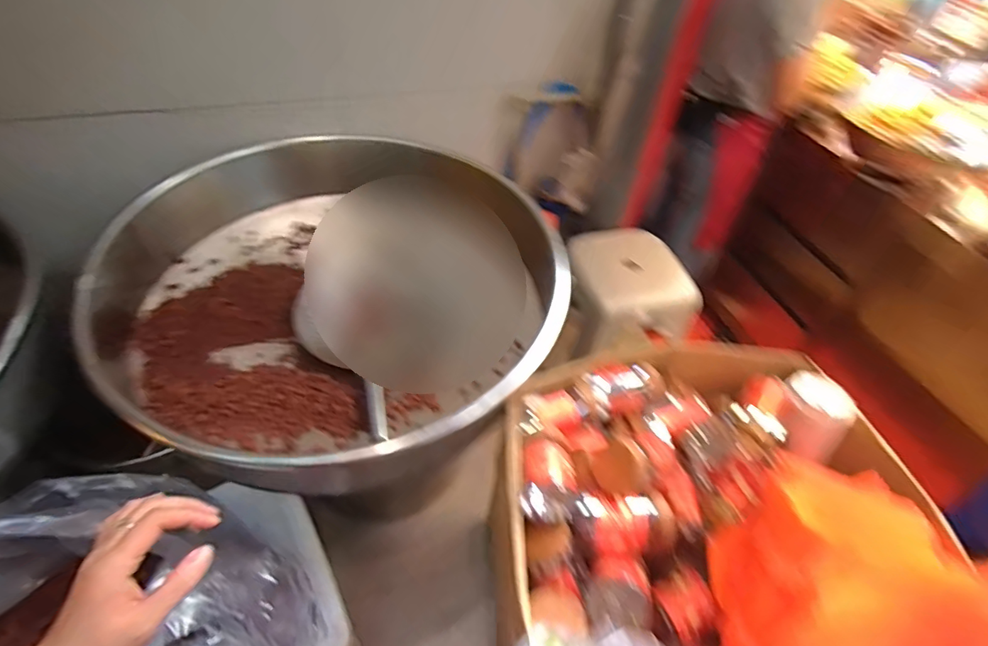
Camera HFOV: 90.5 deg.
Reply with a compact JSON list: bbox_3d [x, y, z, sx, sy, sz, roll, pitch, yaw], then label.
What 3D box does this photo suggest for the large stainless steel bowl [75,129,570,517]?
[{"bbox_3d":[-0.322,-0.052,0.985,0.748,0.250,0.863,-33,58,-30],"label":"large stainless steel bowl"}]

